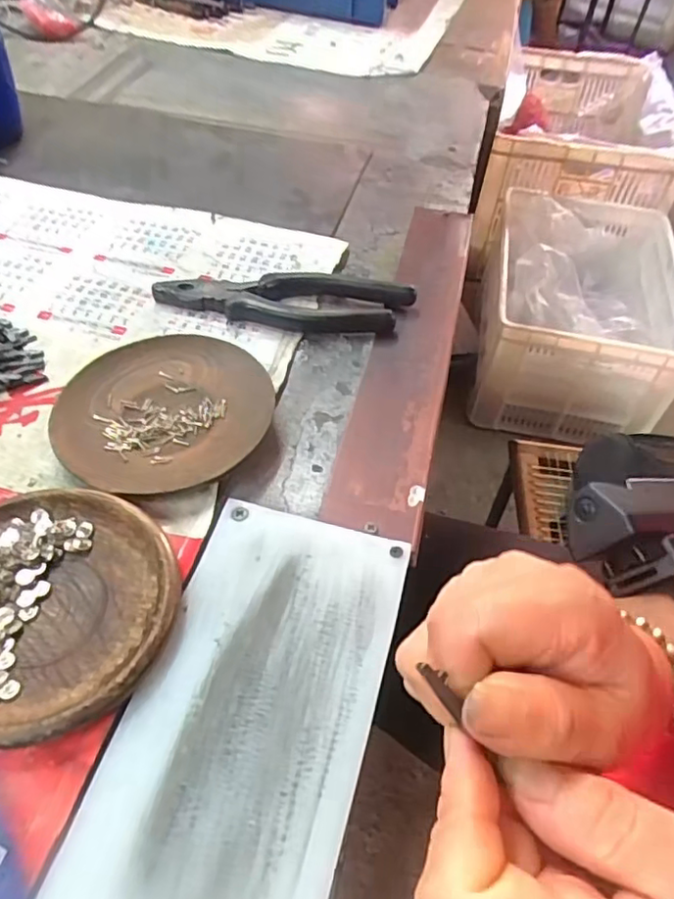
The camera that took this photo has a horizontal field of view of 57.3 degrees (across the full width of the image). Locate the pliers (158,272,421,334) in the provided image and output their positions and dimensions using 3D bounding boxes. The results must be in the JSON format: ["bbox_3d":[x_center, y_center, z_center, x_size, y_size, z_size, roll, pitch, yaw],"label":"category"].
[{"bbox_3d":[-0.035,-0.100,0.410,0.167,0.016,0.045,7,50,3],"label":"pliers"}]

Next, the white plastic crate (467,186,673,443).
[{"bbox_3d":[0.489,-0.298,1.264,0.351,0.267,0.543,13,50,6],"label":"white plastic crate"}]

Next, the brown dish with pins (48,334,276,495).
[{"bbox_3d":[-0.096,-0.020,0.343,0.109,0.016,0.116,2,50,-2],"label":"brown dish with pins"}]

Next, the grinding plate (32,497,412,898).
[{"bbox_3d":[-0.037,0.108,0.241,0.092,0.004,0.195,14,51,8],"label":"grinding plate"}]

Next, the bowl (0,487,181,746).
[{"bbox_3d":[-0.126,0.067,0.265,0.110,0.016,0.110,2,50,-2],"label":"bowl"}]

